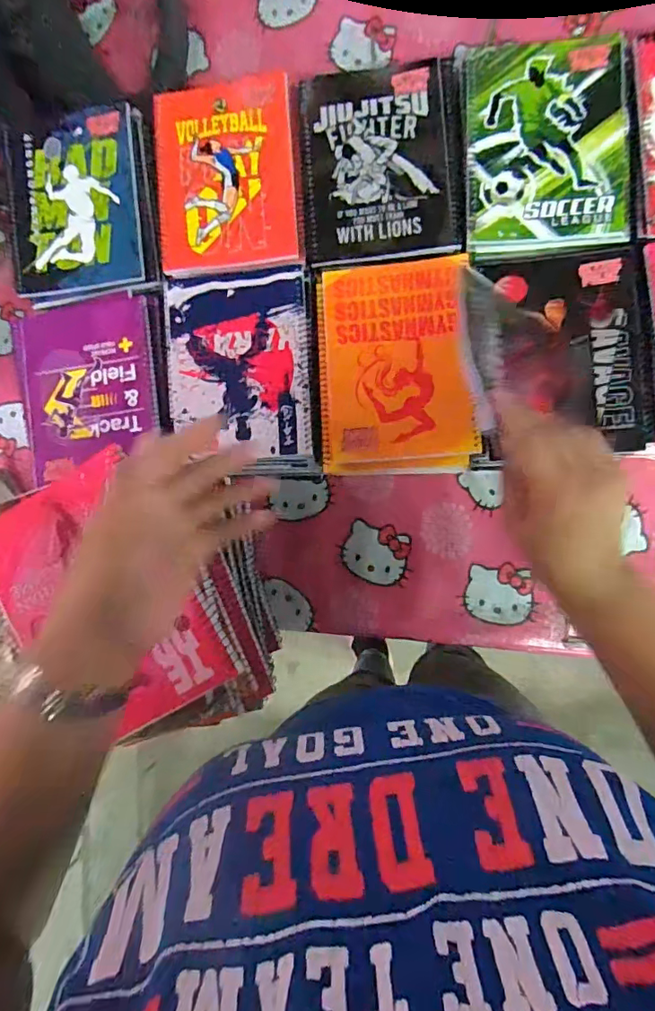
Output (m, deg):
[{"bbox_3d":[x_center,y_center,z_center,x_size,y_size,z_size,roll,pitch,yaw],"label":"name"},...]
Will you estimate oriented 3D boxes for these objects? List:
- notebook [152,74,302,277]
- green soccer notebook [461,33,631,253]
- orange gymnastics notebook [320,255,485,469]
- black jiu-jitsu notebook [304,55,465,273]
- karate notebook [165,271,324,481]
[{"bbox_3d":[-0.110,-0.358,0.544,0.151,0.007,0.206,-3,89,7],"label":"notebook"},{"bbox_3d":[0.215,-0.360,0.500,0.152,0.011,0.205,-1,89,7],"label":"green soccer notebook"},{"bbox_3d":[0.068,-0.141,0.514,0.150,0.008,0.207,-2,89,7],"label":"orange gymnastics notebook"},{"bbox_3d":[0.056,-0.352,0.522,0.161,0.008,0.201,-2,89,7],"label":"black jiu-jitsu notebook"},{"bbox_3d":[-0.092,-0.137,0.535,0.156,0.008,0.219,-4,89,7],"label":"karate notebook"}]

